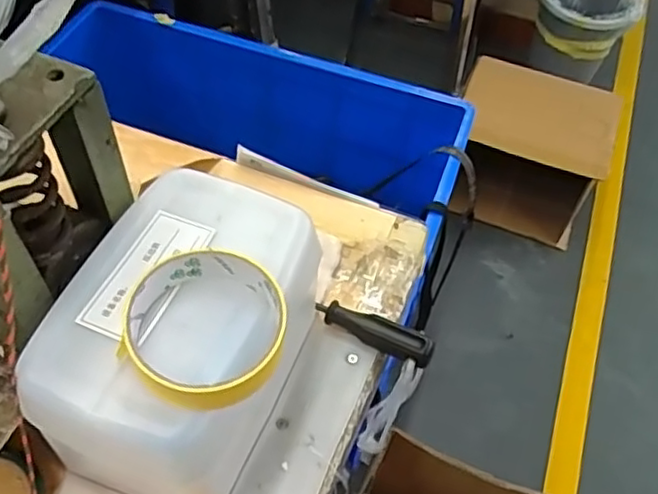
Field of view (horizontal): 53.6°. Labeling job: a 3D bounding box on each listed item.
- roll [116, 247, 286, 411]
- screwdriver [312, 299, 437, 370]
[{"bbox_3d":[-0.065,0.042,0.344,0.082,0.026,0.091,-4,54,-7],"label":"roll"},{"bbox_3d":[0.036,0.065,0.513,0.096,0.022,0.021,28,57,16],"label":"screwdriver"}]

